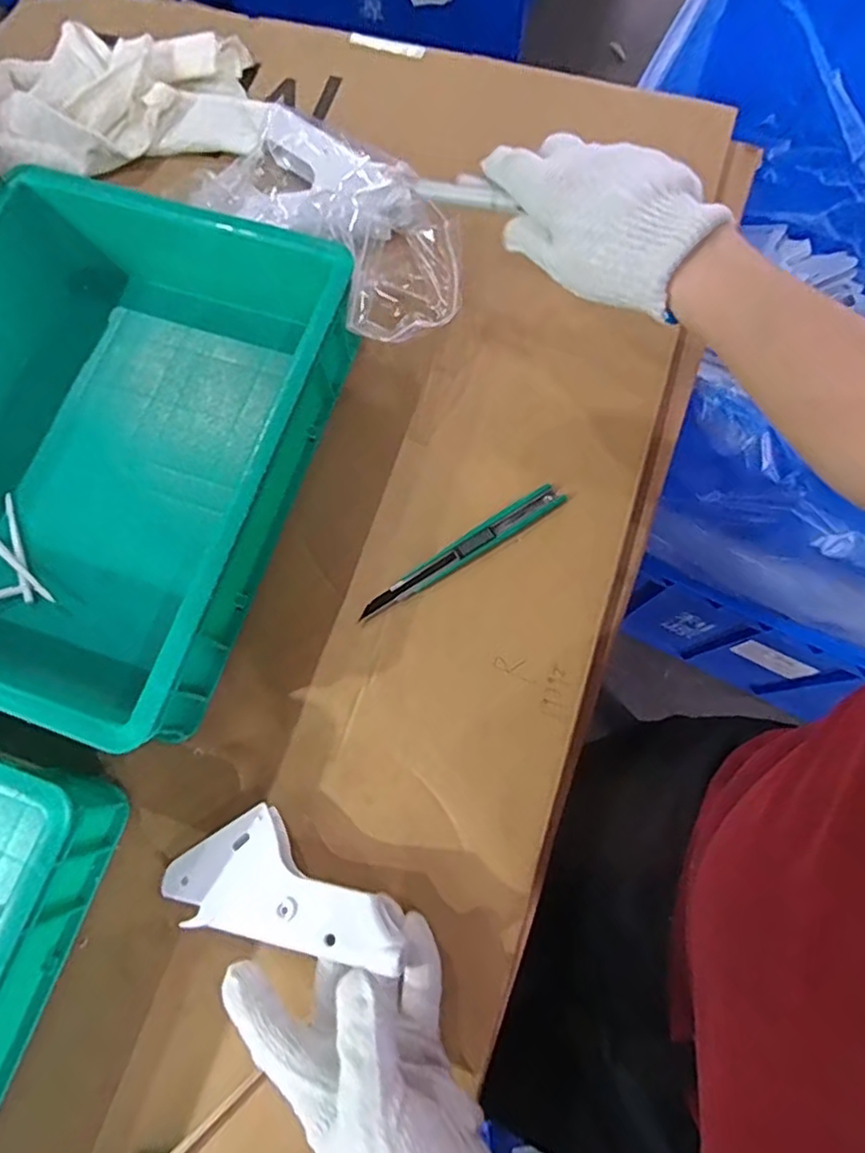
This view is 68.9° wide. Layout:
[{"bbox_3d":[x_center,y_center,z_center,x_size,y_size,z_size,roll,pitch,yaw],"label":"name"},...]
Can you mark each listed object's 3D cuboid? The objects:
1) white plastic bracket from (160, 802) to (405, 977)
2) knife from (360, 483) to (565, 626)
[{"bbox_3d":[-0.080,0.179,0.364,0.139,0.029,0.062,14,75,16],"label":"white plastic bracket"},{"bbox_3d":[0.021,-0.017,0.432,0.157,0.009,0.018,-33,76,-7],"label":"knife"}]

